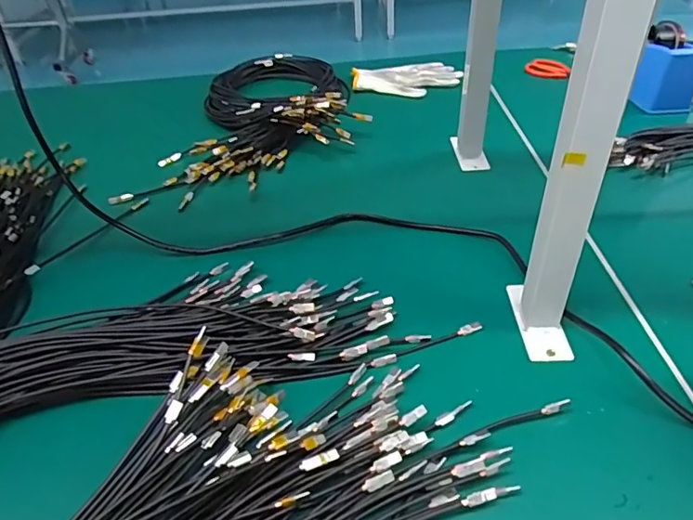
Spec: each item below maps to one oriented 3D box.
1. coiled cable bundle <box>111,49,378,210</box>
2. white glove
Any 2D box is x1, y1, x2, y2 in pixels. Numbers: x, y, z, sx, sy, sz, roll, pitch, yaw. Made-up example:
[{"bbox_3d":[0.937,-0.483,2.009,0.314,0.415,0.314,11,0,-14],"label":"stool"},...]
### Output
[{"bbox_3d":[-0.117,-0.260,0.867,0.305,0.059,0.529,5,41,12],"label":"coiled cable bundle"},{"bbox_3d":[0.111,-0.331,0.970,0.194,0.020,0.123,-6,40,-1],"label":"white glove"}]

